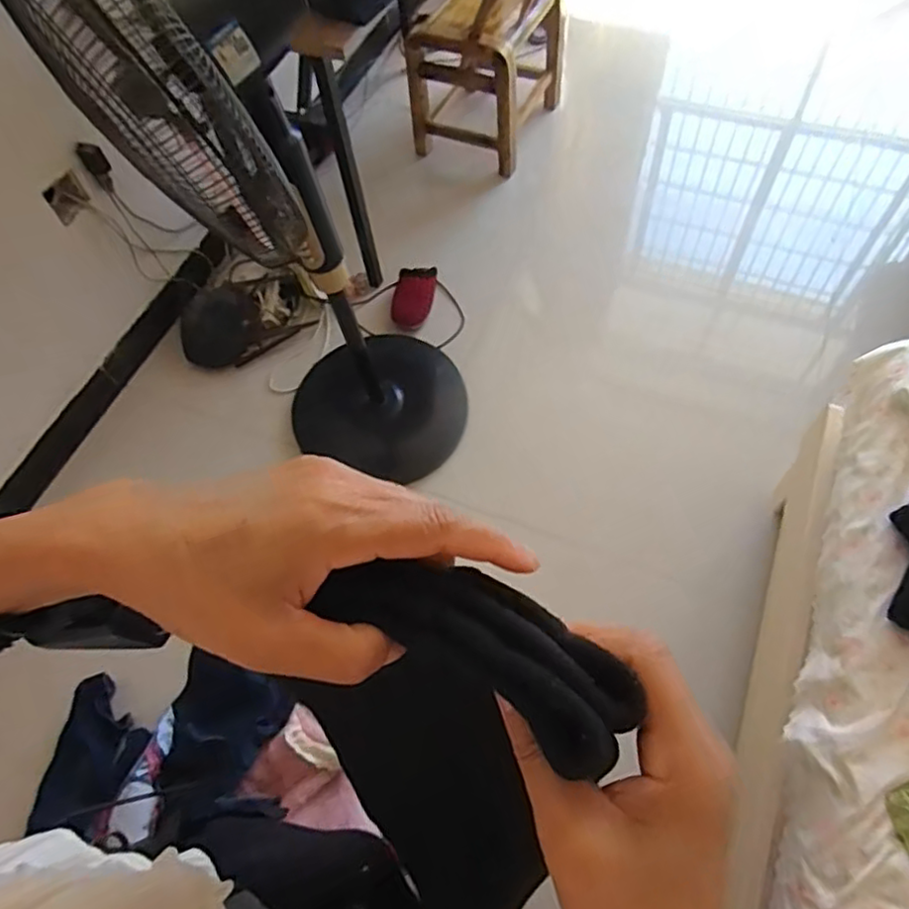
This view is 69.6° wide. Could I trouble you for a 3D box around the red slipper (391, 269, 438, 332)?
[{"bbox_3d":[-0.107,-0.417,1.722,0.110,0.081,0.160,10,63,9],"label":"red slipper"}]

